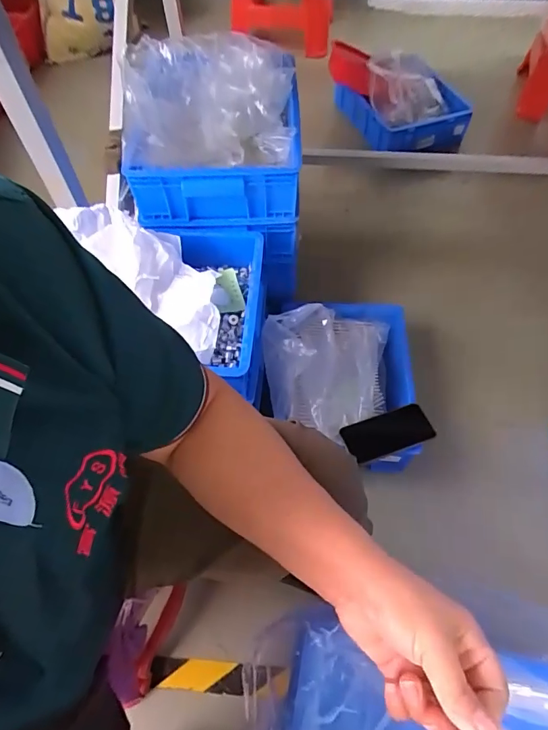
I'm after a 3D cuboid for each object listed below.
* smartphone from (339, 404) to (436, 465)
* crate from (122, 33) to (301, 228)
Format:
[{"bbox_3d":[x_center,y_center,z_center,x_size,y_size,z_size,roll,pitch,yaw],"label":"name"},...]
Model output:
[{"bbox_3d":[0.206,0.124,0.794,0.156,0.015,0.074,-20,68,-1],"label":"smartphone"},{"bbox_3d":[-0.111,-0.440,0.825,0.312,0.157,0.344,0,59,1],"label":"crate"}]

